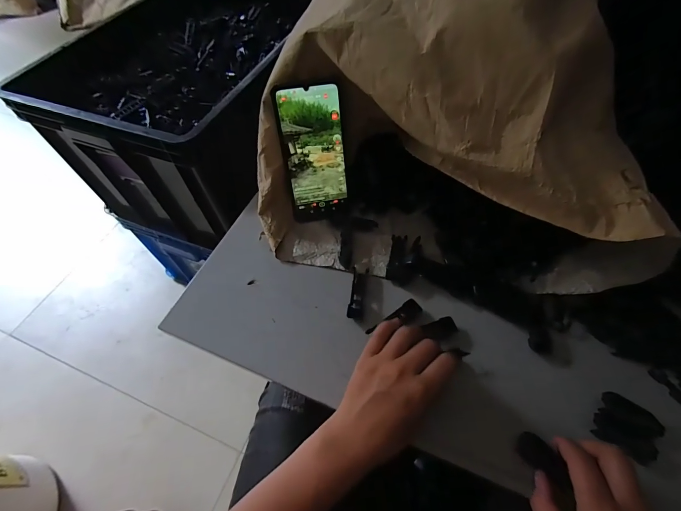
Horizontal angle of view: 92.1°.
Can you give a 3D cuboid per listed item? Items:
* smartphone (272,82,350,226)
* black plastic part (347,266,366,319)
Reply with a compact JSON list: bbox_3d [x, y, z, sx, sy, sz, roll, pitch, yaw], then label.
[{"bbox_3d":[-0.031,-0.121,0.409,0.077,0.164,0.007,-9,34,-4],"label":"smartphone"},{"bbox_3d":[0.021,0.045,0.390,0.018,0.013,0.065,5,59,7],"label":"black plastic part"}]

